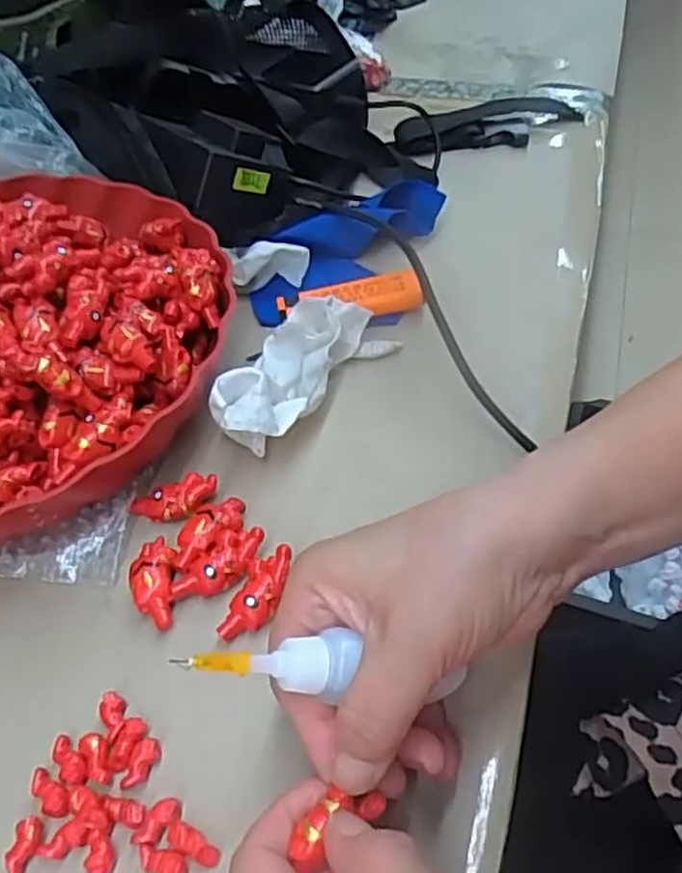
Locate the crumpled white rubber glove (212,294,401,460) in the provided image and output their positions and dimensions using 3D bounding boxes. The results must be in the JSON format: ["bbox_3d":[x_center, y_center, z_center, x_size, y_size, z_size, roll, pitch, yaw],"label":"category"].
[{"bbox_3d":[-0.025,-0.036,0.365,0.053,0.038,0.111,27,57,25],"label":"crumpled white rubber glove"}]

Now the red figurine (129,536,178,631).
[{"bbox_3d":[-0.078,0.061,0.302,0.018,0.011,0.038,-2,51,-1],"label":"red figurine"}]

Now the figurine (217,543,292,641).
[{"bbox_3d":[-0.034,0.063,0.293,0.018,0.008,0.042,25,70,19],"label":"figurine"}]

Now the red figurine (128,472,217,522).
[{"bbox_3d":[-0.076,0.028,0.328,0.039,0.014,0.019,-7,51,-5],"label":"red figurine"}]

